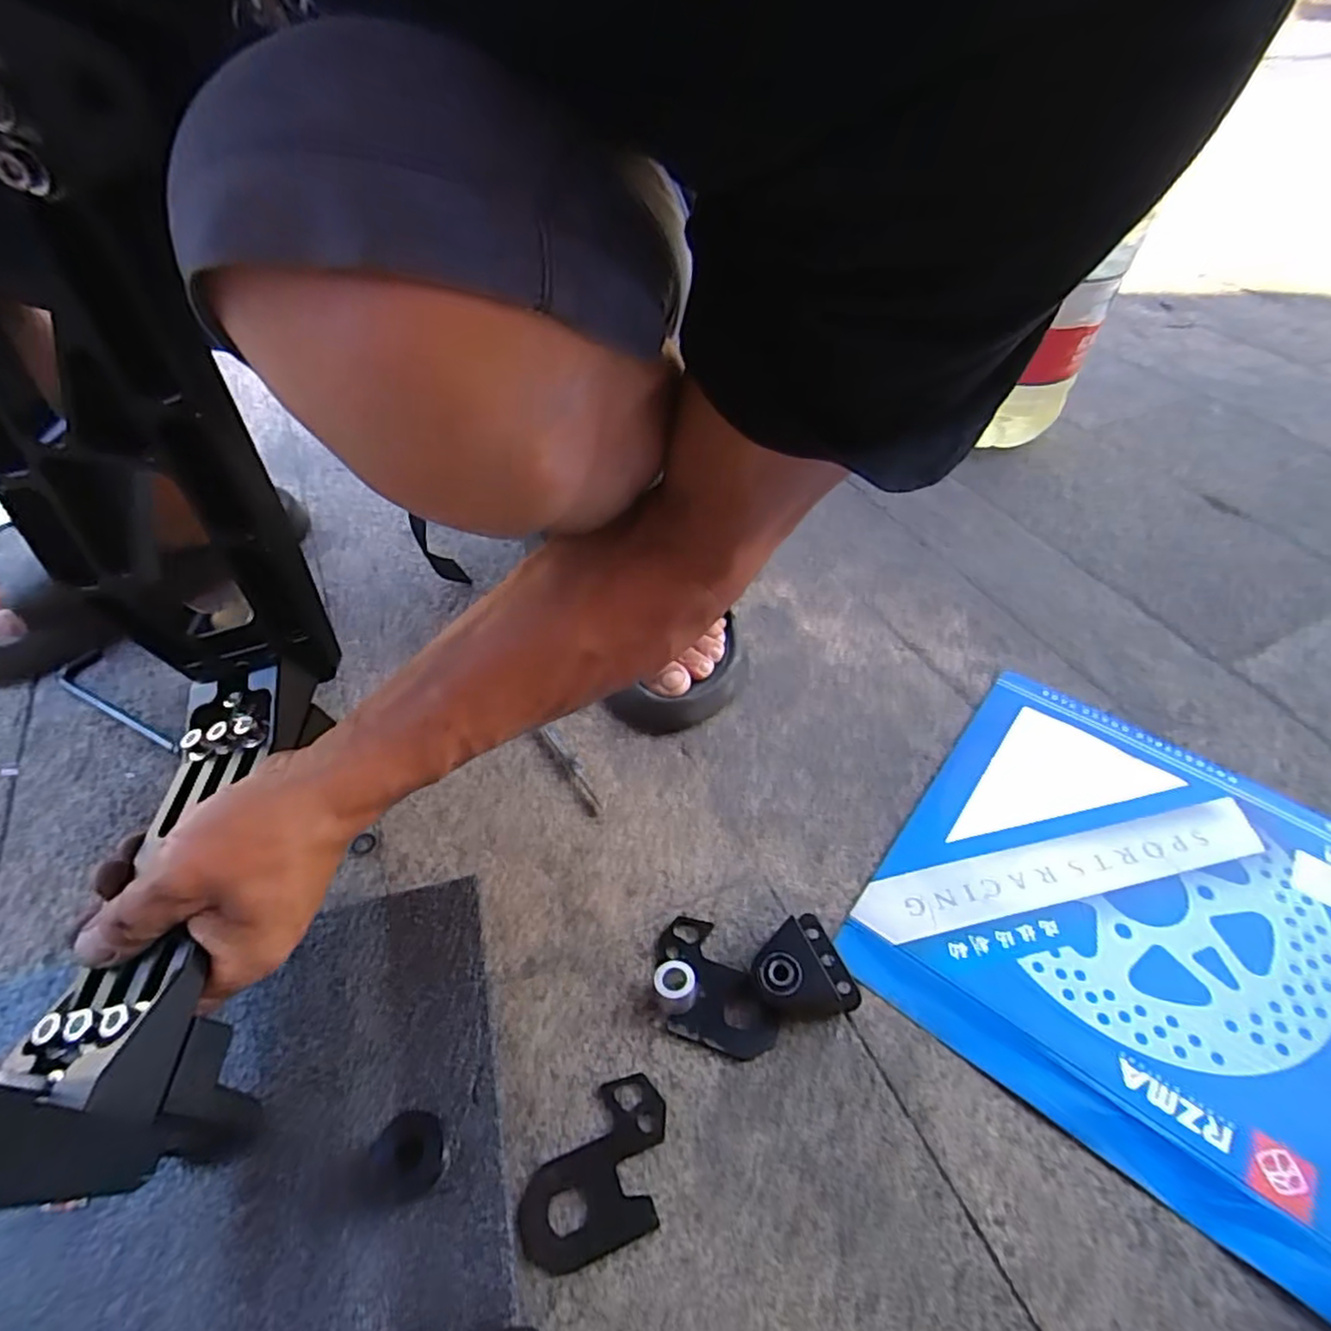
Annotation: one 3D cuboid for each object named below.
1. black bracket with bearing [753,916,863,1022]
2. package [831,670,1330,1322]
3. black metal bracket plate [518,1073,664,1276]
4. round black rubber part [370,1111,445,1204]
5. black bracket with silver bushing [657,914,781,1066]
[{"bbox_3d":[0.068,0.154,0.346,0.045,0.028,0.048,1,47,-1],"label":"black bracket with bearing"},{"bbox_3d":[0.266,0.131,0.386,0.243,0.018,0.267,31,53,25],"label":"package"},{"bbox_3d":[-0.026,0.225,0.299,0.048,0.004,0.076,32,54,25],"label":"black metal bracket plate"},{"bbox_3d":[-0.106,0.206,0.286,0.030,0.029,0.027,-6,47,-7],"label":"round black rubber part"},{"bbox_3d":[0.020,0.163,0.347,0.045,0.017,0.074,-23,52,-21],"label":"black bracket with silver bushing"}]

